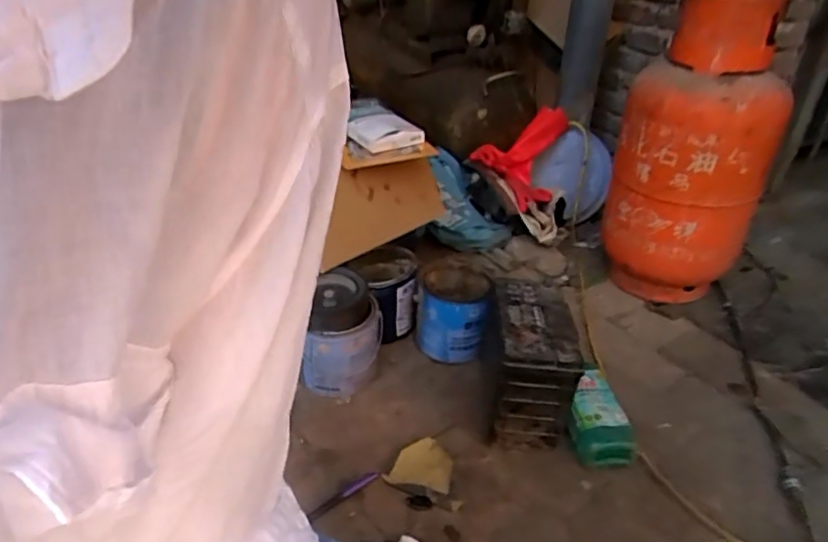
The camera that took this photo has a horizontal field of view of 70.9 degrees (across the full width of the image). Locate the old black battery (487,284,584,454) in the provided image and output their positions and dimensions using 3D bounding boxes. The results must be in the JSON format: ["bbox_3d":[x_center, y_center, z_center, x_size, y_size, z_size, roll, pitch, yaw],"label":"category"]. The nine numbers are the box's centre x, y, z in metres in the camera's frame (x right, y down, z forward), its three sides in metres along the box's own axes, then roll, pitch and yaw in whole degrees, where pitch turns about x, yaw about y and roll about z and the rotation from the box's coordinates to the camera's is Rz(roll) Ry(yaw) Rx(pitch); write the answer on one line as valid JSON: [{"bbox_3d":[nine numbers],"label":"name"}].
[{"bbox_3d":[0.207,0.172,1.054,0.126,0.222,0.233,3,33,2],"label":"old black battery"}]

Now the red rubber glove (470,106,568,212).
[{"bbox_3d":[0.348,-0.316,1.630,0.330,0.150,0.242,-24,41,-34],"label":"red rubber glove"}]

